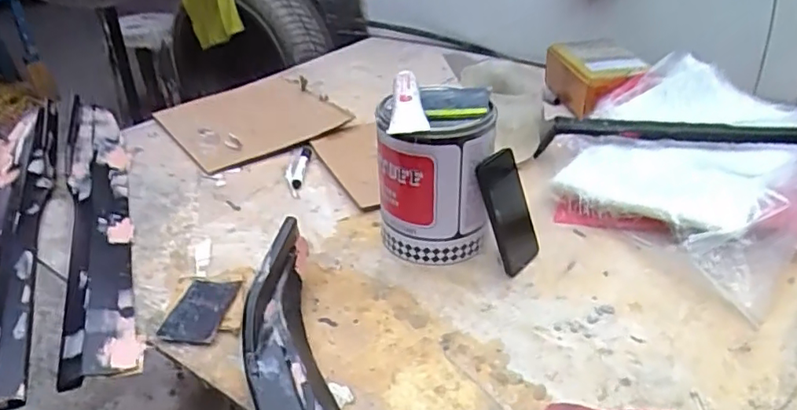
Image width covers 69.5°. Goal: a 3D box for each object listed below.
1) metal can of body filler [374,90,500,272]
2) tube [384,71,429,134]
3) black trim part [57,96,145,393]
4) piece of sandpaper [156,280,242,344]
[{"bbox_3d":[0.049,-0.039,0.823,0.150,0.219,0.143,-2,32,1],"label":"metal can of body filler"},{"bbox_3d":[0.014,-0.138,0.762,0.049,0.041,0.121,1,59,1],"label":"tube"},{"bbox_3d":[-0.485,-0.008,0.928,0.093,0.059,0.748,-15,34,-19],"label":"black trim part"},{"bbox_3d":[-0.259,0.134,0.749,0.069,0.007,0.118,2,32,6],"label":"piece of sandpaper"}]

